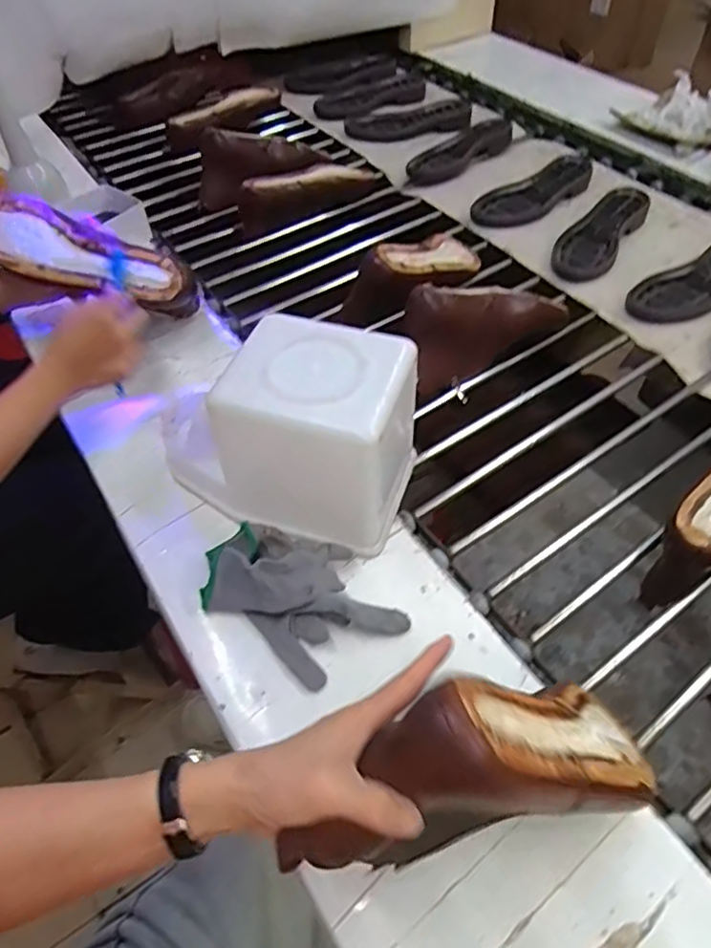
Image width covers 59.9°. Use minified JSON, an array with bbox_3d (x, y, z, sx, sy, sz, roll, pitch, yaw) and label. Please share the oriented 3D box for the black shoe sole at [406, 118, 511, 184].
[{"bbox_3d":[0.216,-0.641,1.212,0.272,0.013,0.105,-34,57,-21],"label":"black shoe sole"}]

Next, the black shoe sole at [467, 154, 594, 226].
[{"bbox_3d":[0.320,-0.495,1.081,0.260,0.028,0.088,-36,58,-22],"label":"black shoe sole"}]

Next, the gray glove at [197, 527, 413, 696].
[{"bbox_3d":[-0.054,0.099,0.541,0.182,0.041,0.108,29,56,24],"label":"gray glove"}]

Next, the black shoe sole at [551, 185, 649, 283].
[{"bbox_3d":[0.393,-0.392,0.991,0.092,0.027,0.245,27,59,23],"label":"black shoe sole"}]

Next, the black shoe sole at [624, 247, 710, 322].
[{"bbox_3d":[0.513,-0.294,0.906,0.275,0.026,0.096,-33,57,-20],"label":"black shoe sole"}]

